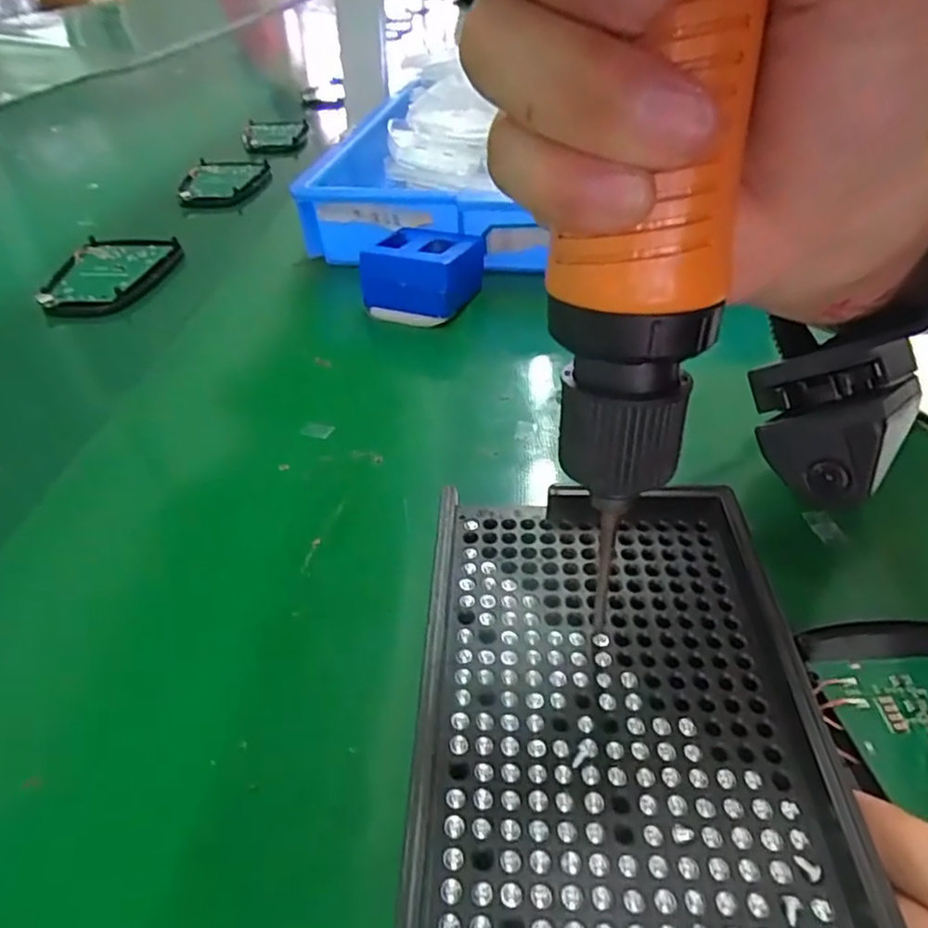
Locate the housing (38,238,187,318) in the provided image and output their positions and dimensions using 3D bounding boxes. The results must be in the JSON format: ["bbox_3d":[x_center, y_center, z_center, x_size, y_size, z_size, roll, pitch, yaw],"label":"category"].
[{"bbox_3d":[-0.213,-0.117,0.391,0.064,0.012,0.089,0,39,-4],"label":"housing"}]

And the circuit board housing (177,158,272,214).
[{"bbox_3d":[-0.194,-0.228,0.524,0.063,0.016,0.084,-2,39,-6],"label":"circuit board housing"}]

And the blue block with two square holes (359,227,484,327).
[{"bbox_3d":[-0.020,-0.104,0.346,0.051,0.034,0.055,14,40,13],"label":"blue block with two square holes"}]

